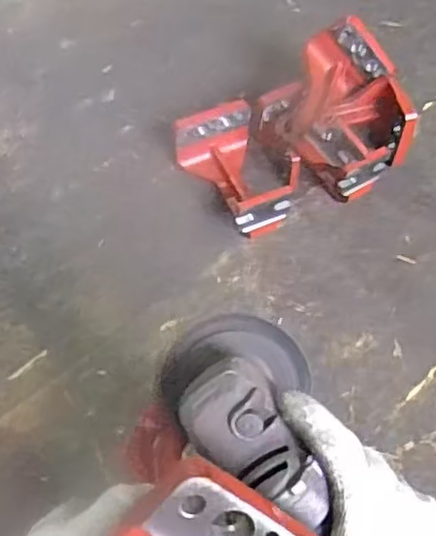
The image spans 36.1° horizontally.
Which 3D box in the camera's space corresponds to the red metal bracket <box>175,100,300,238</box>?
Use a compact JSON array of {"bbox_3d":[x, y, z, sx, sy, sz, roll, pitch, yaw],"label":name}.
[{"bbox_3d":[0.030,-0.125,0.859,0.111,0.083,0.178,-26,62,-16],"label":"red metal bracket"}]

